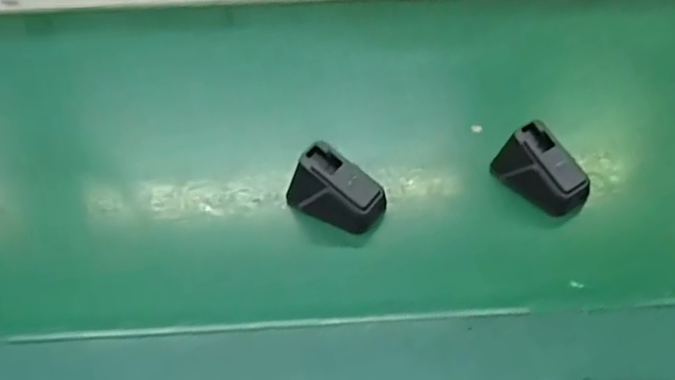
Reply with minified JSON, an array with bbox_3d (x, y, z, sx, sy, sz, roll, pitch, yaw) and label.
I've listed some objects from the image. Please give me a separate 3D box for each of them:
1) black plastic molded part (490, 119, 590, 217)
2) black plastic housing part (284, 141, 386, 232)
[{"bbox_3d":[0.153,-0.017,0.466,0.070,0.043,0.039,33,55,32],"label":"black plastic molded part"},{"bbox_3d":[0.001,0.000,0.452,0.068,0.042,0.044,20,49,23],"label":"black plastic housing part"}]

